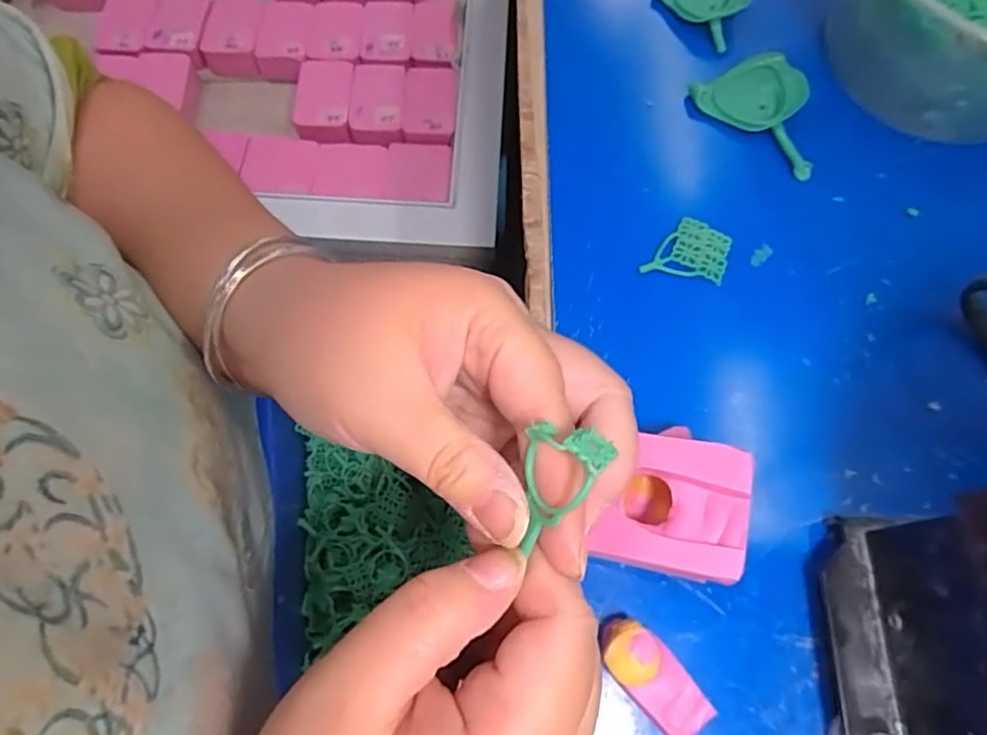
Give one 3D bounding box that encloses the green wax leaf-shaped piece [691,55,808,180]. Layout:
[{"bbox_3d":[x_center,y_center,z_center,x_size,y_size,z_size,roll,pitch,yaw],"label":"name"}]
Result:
[{"bbox_3d":[0.142,-0.134,0.318,0.072,0.009,0.045,43,90,21],"label":"green wax leaf-shaped piece"}]

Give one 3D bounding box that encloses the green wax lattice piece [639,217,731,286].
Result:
[{"bbox_3d":[0.091,-0.056,0.297,0.037,0.009,0.030,12,70,4],"label":"green wax lattice piece"}]

